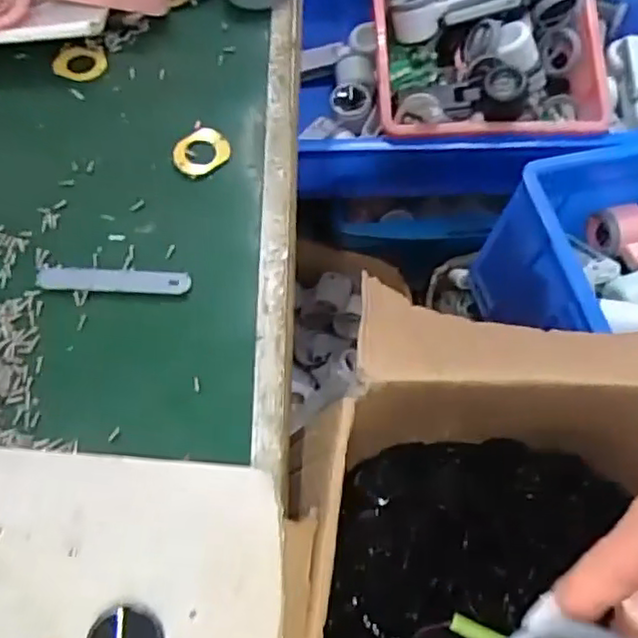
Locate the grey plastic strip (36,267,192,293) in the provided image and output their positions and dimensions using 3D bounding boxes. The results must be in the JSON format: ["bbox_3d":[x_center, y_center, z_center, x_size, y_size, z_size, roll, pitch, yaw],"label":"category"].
[{"bbox_3d":[-0.131,-0.025,0.431,0.097,0.005,0.016,1,65,0],"label":"grey plastic strip"}]

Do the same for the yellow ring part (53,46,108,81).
[{"bbox_3d":[-0.182,-0.194,0.512,0.039,0.010,0.029,-22,67,-11],"label":"yellow ring part"}]

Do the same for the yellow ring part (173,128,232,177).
[{"bbox_3d":[-0.083,-0.119,0.476,0.040,0.005,0.032,-40,72,-17],"label":"yellow ring part"}]

